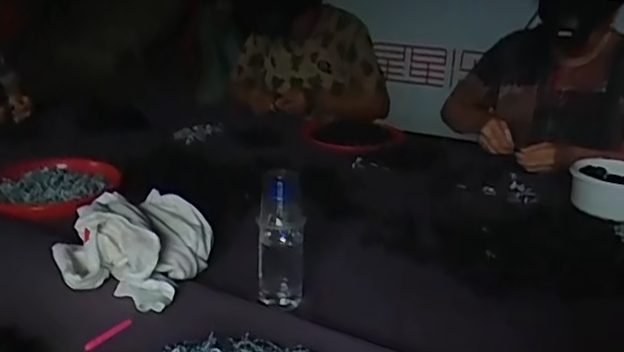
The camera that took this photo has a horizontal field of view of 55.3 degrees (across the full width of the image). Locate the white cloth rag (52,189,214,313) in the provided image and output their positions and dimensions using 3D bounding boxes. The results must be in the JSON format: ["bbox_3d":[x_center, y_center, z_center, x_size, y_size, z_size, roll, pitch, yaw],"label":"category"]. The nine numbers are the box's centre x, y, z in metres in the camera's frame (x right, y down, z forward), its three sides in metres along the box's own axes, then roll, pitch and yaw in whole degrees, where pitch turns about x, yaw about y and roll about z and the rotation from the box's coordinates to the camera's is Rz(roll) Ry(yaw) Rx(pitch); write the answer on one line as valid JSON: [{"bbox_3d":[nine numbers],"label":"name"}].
[{"bbox_3d":[-0.249,0.088,0.817,0.194,0.091,0.182,9,21,16],"label":"white cloth rag"}]

